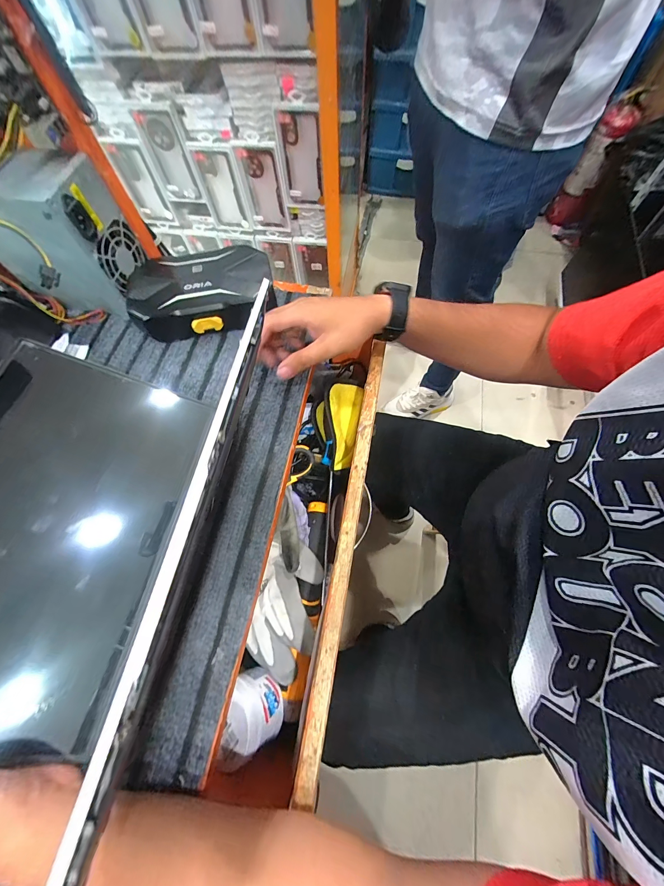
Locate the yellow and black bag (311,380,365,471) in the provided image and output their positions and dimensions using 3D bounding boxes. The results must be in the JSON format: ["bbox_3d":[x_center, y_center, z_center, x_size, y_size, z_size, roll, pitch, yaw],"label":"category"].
[{"bbox_3d":[0.000,-0.029,0.444,0.073,0.059,0.132,9,67,6],"label":"yellow and black bag"}]

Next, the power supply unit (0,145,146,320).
[{"bbox_3d":[-0.335,-0.250,0.383,0.142,0.150,0.101,12,68,7],"label":"power supply unit"}]

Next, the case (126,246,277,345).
[{"bbox_3d":[-0.170,-0.199,0.421,0.184,0.048,0.114,-12,67,-3],"label":"case"}]

